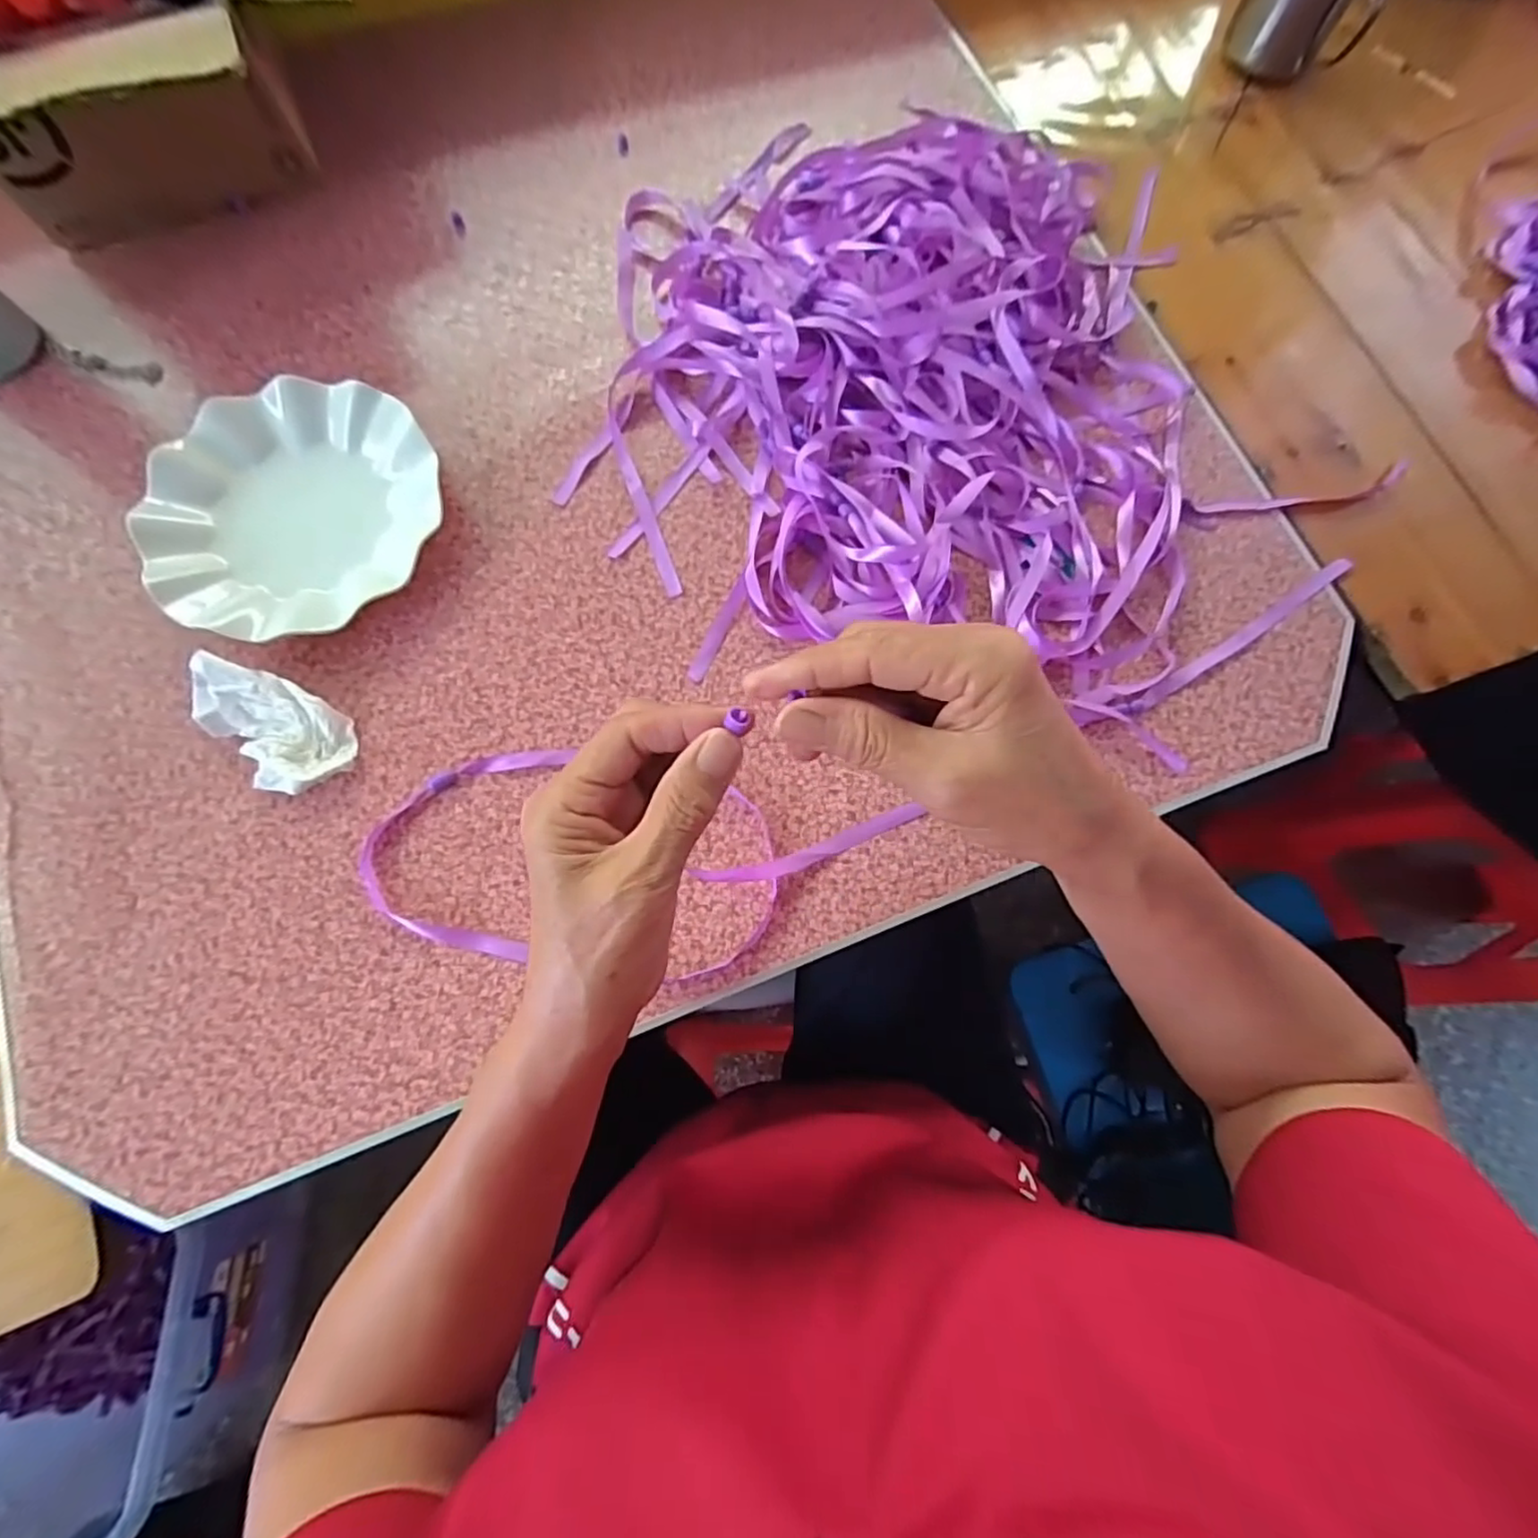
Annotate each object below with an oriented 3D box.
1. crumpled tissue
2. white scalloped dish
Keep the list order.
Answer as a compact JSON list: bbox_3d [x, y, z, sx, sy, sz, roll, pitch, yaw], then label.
[{"bbox_3d":[-0.304,-0.025,0.402,0.098,0.029,0.059,30,77,6],"label":"crumpled tissue"},{"bbox_3d":[-0.311,-0.169,0.439,0.176,0.027,0.182,0,76,-2],"label":"white scalloped dish"}]

